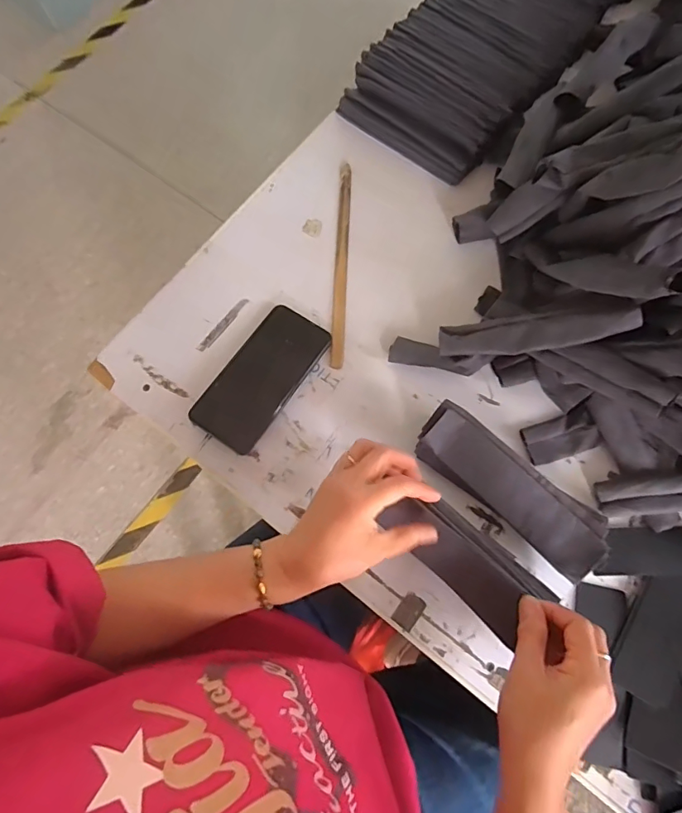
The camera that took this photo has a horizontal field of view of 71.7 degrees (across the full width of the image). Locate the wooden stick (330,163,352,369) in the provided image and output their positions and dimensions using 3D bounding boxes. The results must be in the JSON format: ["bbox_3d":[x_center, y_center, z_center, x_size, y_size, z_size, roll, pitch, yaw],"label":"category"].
[{"bbox_3d":[0.001,-0.173,0.558,0.015,0.004,0.266,2,74,3],"label":"wooden stick"}]

